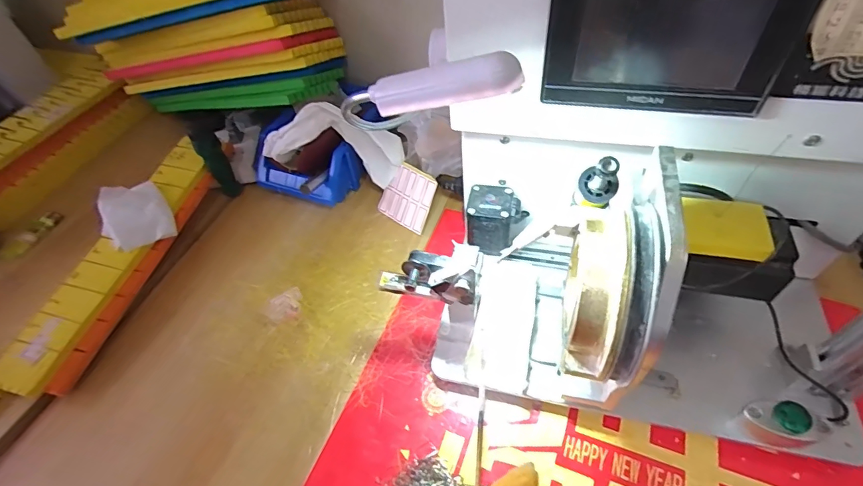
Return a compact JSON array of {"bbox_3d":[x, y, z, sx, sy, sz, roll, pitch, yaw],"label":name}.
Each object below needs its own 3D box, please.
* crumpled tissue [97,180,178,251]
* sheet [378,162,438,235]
[{"bbox_3d":[-0.351,-0.032,0.520,0.071,0.032,0.086,-34,55,-22],"label":"crumpled tissue"},{"bbox_3d":[-0.030,-0.057,0.544,0.073,0.069,0.008,34,24,32],"label":"sheet"}]

